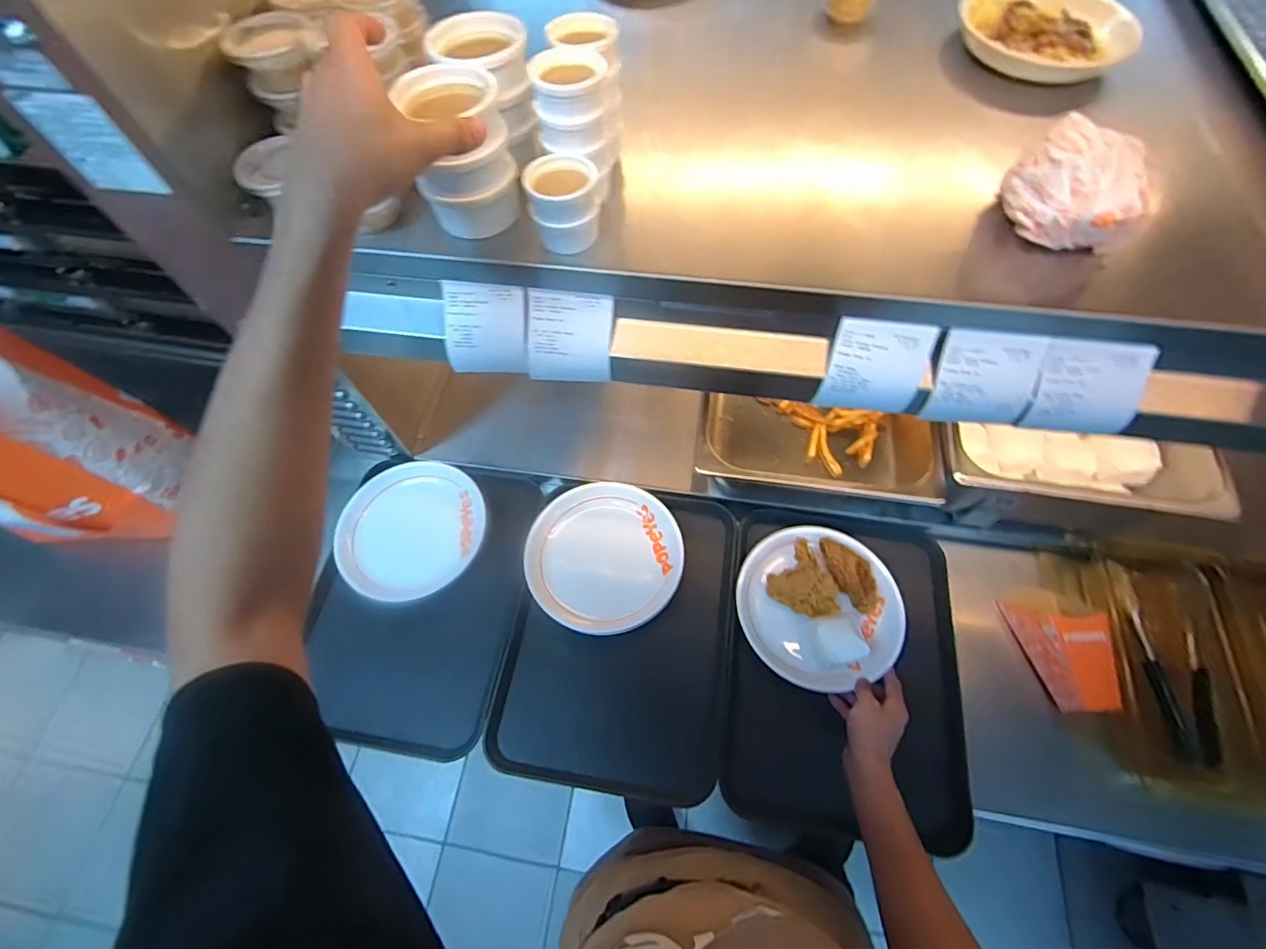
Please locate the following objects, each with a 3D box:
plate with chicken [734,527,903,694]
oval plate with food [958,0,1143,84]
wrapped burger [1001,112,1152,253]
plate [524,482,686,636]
[{"bbox_3d":[0.257,0.173,0.728,0.212,0.049,0.214,-1,64,1],"label":"plate with chicken"},{"bbox_3d":[0.426,-0.466,0.557,0.112,0.035,0.169,-35,68,-14],"label":"oval plate with food"},{"bbox_3d":[0.351,-0.228,0.432,0.079,0.075,0.088,-2,64,1],"label":"wrapped burger"},{"bbox_3d":[-0.038,0.113,0.762,0.210,0.038,0.215,-1,64,1],"label":"plate"}]

